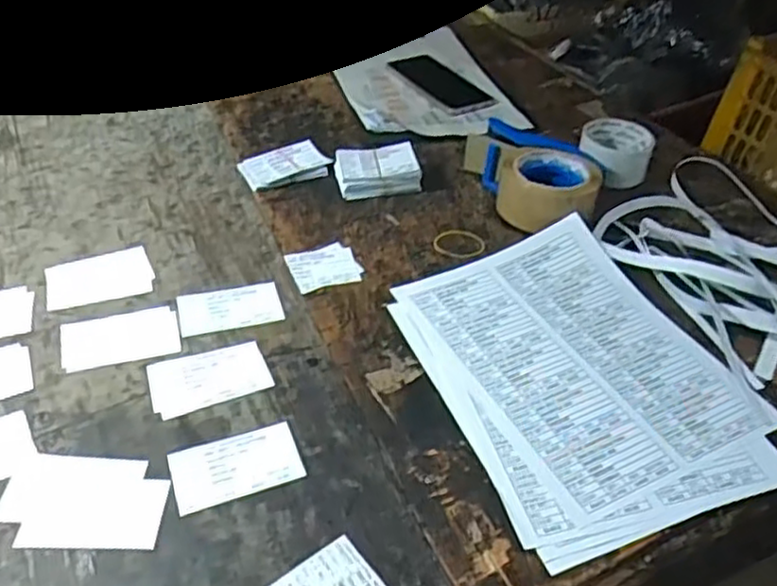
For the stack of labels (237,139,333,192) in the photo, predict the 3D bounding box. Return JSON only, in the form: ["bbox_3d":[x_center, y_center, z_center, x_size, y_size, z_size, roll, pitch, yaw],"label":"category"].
[{"bbox_3d":[-0.118,-0.148,0.808,0.102,0.013,0.065,-18,45,-24],"label":"stack of labels"}]

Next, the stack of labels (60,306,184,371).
[{"bbox_3d":[-0.228,0.036,0.594,0.094,0.004,0.061,-10,43,-17],"label":"stack of labels"}]

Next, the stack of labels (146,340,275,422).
[{"bbox_3d":[-0.146,0.068,0.567,0.093,0.004,0.061,-14,44,-20],"label":"stack of labels"}]

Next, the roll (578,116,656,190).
[{"bbox_3d":[0.265,-0.164,0.829,0.092,0.047,0.111,12,41,9],"label":"roll"}]

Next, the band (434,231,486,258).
[{"bbox_3d":[0.073,-0.051,0.728,0.055,0.004,0.043,-10,45,-21],"label":"band"}]

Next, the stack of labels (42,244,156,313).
[{"bbox_3d":[-0.269,-0.015,0.651,0.092,0.004,0.067,-12,47,-16],"label":"stack of labels"}]

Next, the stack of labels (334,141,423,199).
[{"bbox_3d":[-0.013,-0.139,0.792,0.091,0.037,0.061,-6,41,-11],"label":"stack of labels"}]

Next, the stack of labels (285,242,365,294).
[{"bbox_3d":[-0.063,-0.026,0.686,0.066,0.005,0.059,-13,43,-19],"label":"stack of labels"}]

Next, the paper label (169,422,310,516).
[{"bbox_3d":[-0.110,0.124,0.503,0.089,0.004,0.054,-12,43,-19],"label":"paper label"}]

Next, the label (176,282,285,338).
[{"bbox_3d":[-0.142,0.013,0.629,0.090,0.004,0.055,-10,42,-16],"label":"label"}]

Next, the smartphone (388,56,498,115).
[{"bbox_3d":[0.076,-0.293,0.976,0.082,0.016,0.162,-22,47,-28],"label":"smartphone"}]

